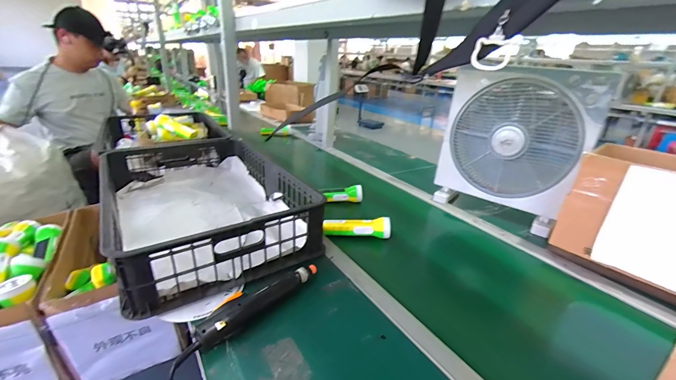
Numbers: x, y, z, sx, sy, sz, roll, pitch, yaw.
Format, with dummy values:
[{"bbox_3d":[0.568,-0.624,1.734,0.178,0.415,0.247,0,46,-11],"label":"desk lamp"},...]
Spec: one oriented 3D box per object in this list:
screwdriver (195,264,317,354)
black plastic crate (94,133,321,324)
[{"bbox_3d":[-0.134,0.191,0.554,0.034,0.044,0.238,20,29,35],"label":"screwdriver"},{"bbox_3d":[-0.360,0.010,0.829,0.399,0.135,0.666,-14,28,-32],"label":"black plastic crate"}]

